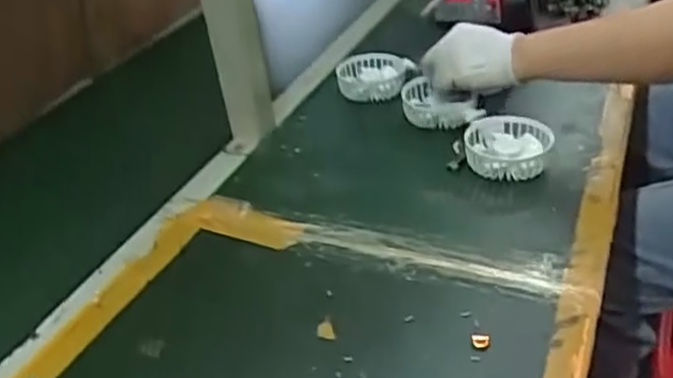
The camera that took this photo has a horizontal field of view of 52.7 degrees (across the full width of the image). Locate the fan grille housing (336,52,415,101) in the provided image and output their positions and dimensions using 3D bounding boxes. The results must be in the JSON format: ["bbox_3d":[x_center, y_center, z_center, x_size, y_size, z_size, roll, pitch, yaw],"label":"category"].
[{"bbox_3d":[0.052,-0.153,0.929,0.108,0.035,0.100,-7,34,3],"label":"fan grille housing"}]

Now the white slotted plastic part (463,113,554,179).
[{"bbox_3d":[0.185,-0.043,0.739,0.092,0.034,0.090,3,35,13],"label":"white slotted plastic part"}]

